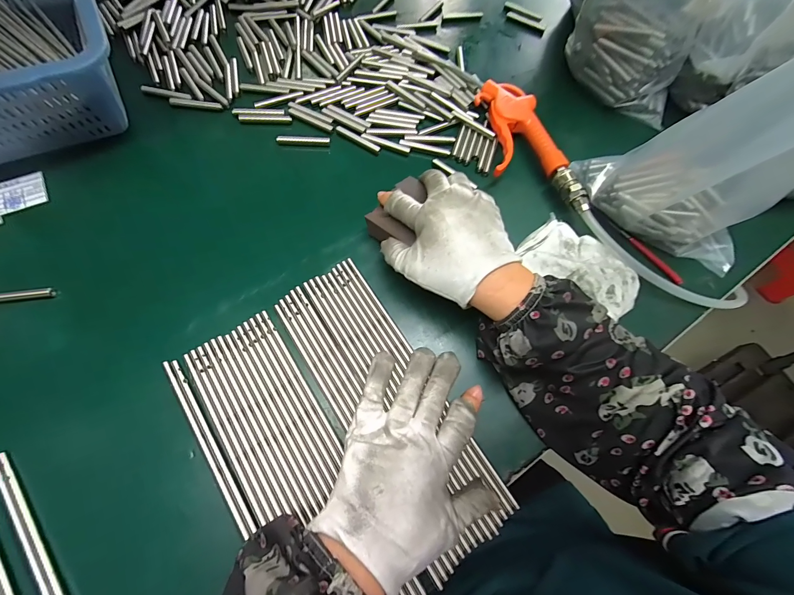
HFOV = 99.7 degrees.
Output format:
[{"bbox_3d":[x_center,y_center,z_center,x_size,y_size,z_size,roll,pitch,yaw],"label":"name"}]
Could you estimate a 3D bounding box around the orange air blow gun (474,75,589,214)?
[{"bbox_3d":[0.140,-0.167,0.369,0.082,0.025,0.179,-5,69,-5],"label":"orange air blow gun"}]

